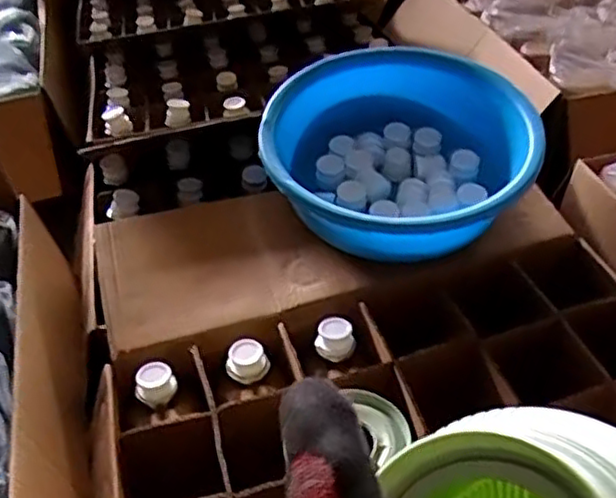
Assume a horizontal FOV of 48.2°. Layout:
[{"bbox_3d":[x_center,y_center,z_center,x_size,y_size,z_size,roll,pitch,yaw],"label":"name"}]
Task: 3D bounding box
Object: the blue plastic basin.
[{"bbox_3d":[0.135,-0.119,0.979,0.345,0.172,0.371,21,46,27],"label":"blue plastic basin"}]

